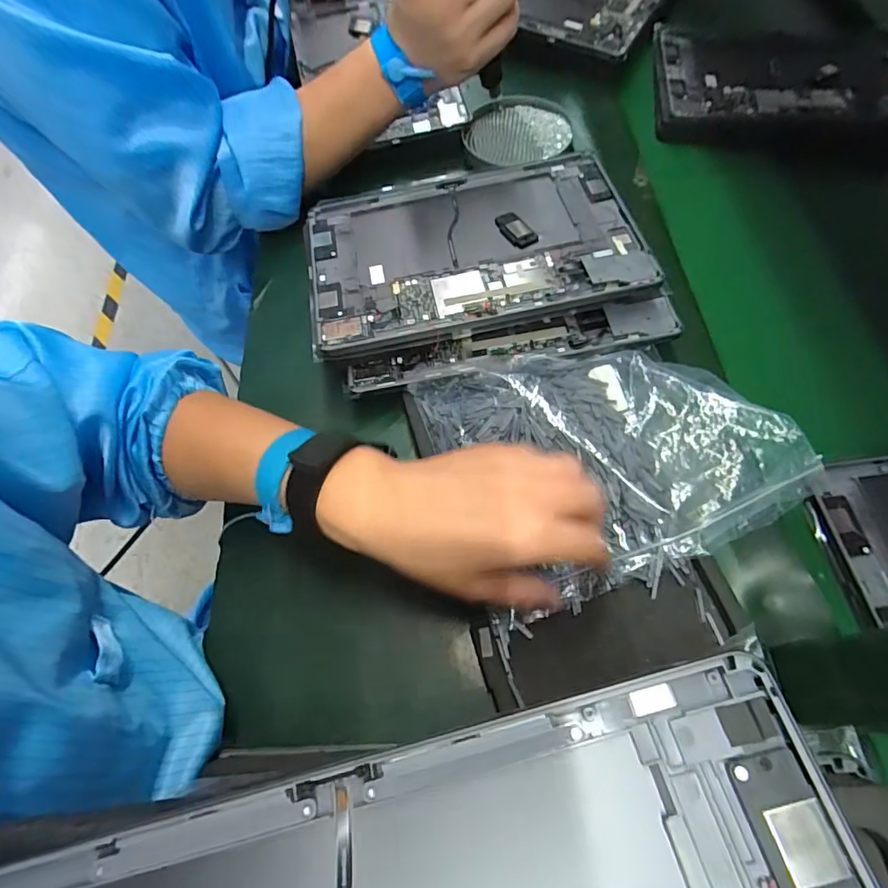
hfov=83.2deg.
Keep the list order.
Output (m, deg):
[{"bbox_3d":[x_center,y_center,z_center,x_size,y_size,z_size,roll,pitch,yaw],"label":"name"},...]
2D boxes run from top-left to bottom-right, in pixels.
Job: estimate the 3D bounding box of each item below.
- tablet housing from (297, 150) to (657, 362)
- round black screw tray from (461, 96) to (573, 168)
[{"bbox_3d":[0.020,-0.159,0.400,0.256,0.011,0.169,-13,61,-2],"label":"tablet housing"},{"bbox_3d":[0.079,-0.336,0.537,0.109,0.035,0.064,9,66,5],"label":"round black screw tray"}]

